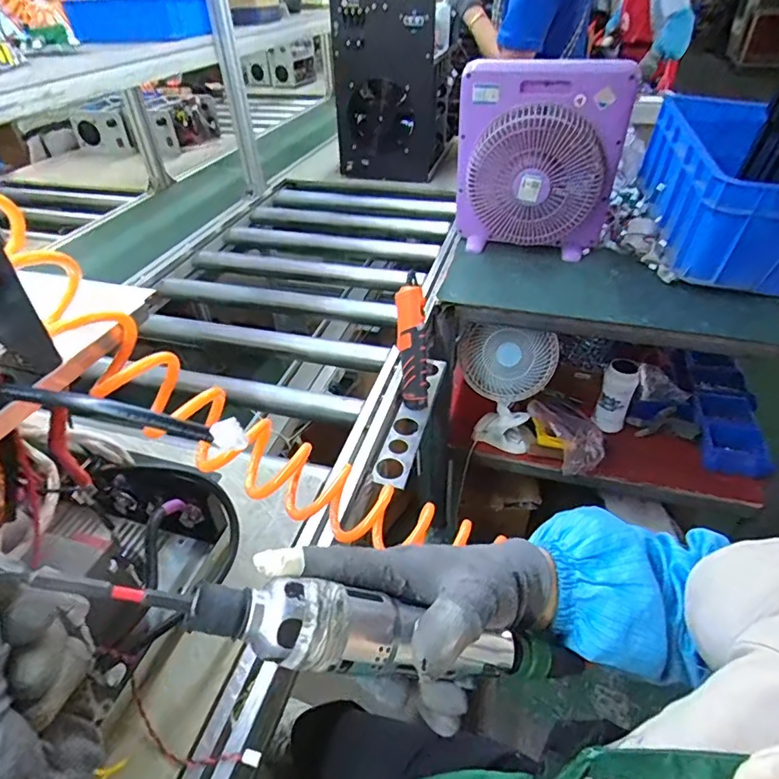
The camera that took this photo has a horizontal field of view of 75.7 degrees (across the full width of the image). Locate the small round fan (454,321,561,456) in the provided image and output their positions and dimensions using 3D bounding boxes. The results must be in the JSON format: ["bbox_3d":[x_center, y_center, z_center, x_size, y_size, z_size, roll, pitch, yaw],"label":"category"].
[{"bbox_3d":[0.263,-0.019,1.166,0.217,0.334,0.110,7,34,7],"label":"small round fan"}]

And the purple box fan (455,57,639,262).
[{"bbox_3d":[0.291,-0.452,1.001,0.308,0.344,0.123,12,42,16],"label":"purple box fan"}]

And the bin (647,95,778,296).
[{"bbox_3d":[0.794,-0.412,1.048,0.414,0.194,0.527,5,41,9],"label":"bin"}]

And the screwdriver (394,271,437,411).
[{"bbox_3d":[0.041,-0.074,0.806,0.052,0.209,0.035,-5,7,-7],"label":"screwdriver"}]

